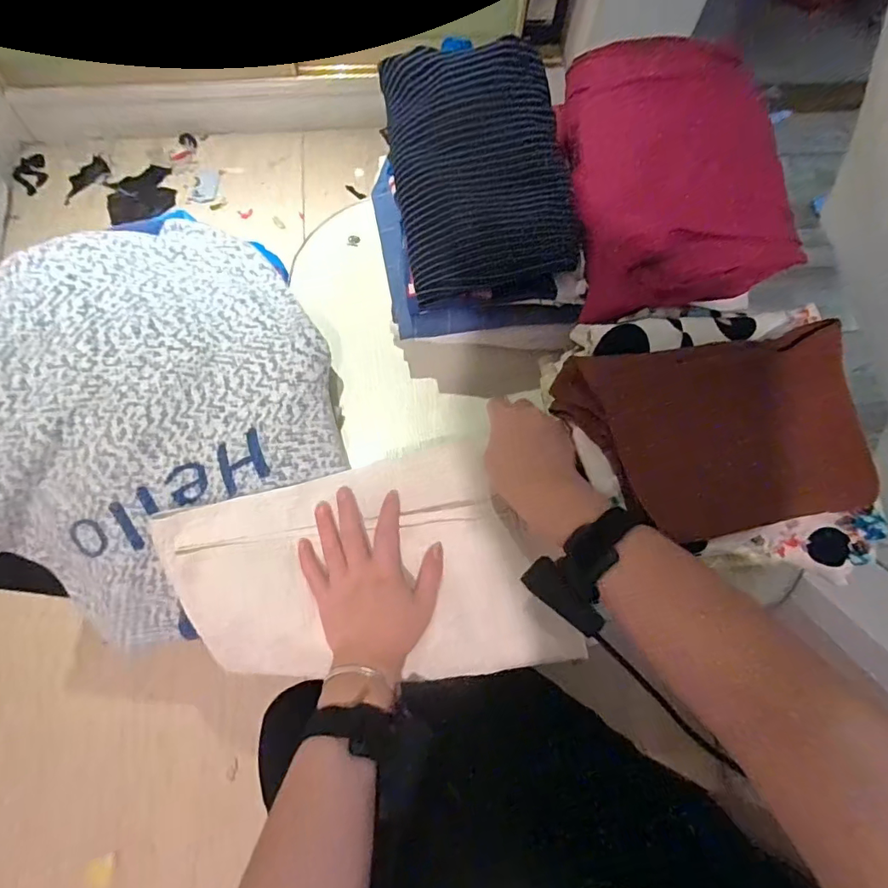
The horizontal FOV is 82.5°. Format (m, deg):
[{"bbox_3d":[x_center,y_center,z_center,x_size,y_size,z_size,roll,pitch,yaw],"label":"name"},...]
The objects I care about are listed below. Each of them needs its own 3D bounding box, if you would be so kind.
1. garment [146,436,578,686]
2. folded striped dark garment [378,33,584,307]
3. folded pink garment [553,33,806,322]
[{"bbox_3d":[-0.072,0.130,0.480,0.331,0.045,0.218,-15,82,-6],"label":"garment"},{"bbox_3d":[0.034,-0.261,0.482,0.156,0.040,0.209,-9,96,5],"label":"folded striped dark garment"},{"bbox_3d":[0.223,-0.251,0.460,0.200,0.063,0.244,-9,87,-2],"label":"folded pink garment"}]

